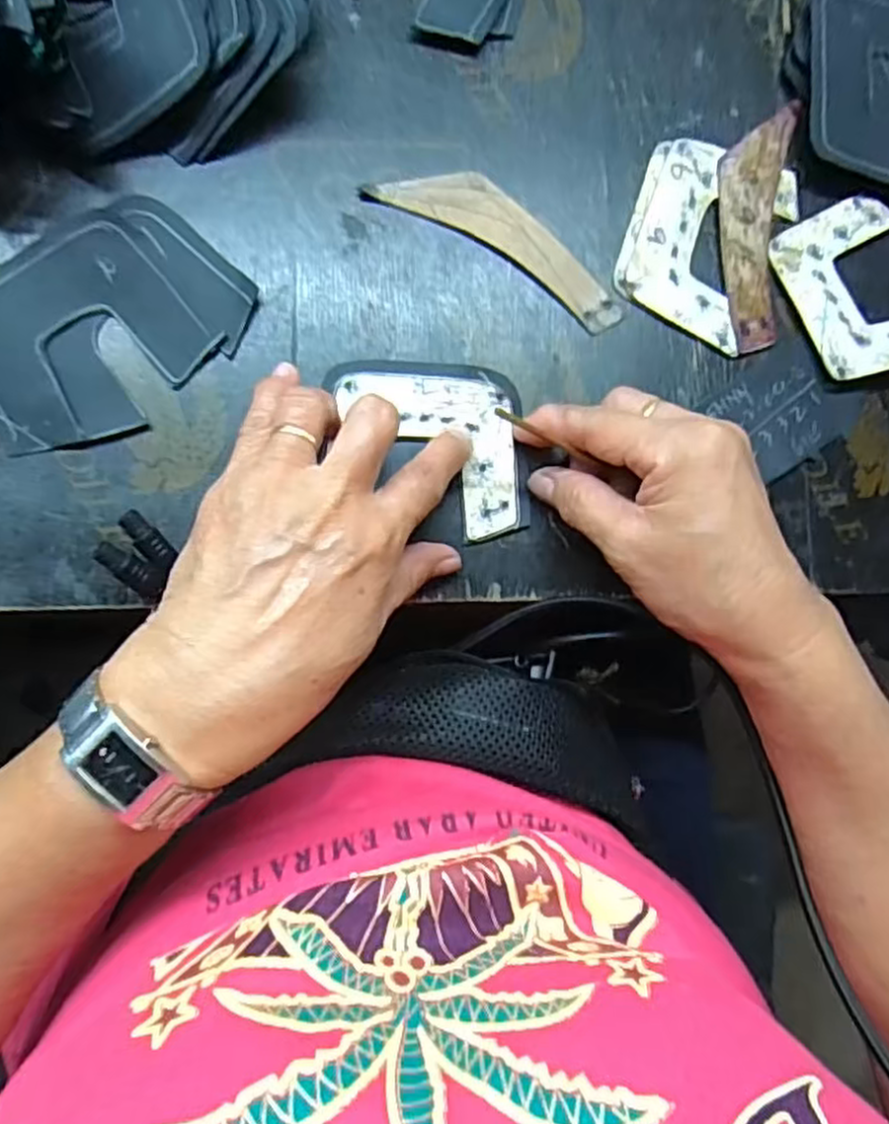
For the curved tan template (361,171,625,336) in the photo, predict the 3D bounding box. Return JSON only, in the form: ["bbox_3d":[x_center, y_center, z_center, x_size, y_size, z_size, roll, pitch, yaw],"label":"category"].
[{"bbox_3d":[0.030,-0.151,0.335,0.125,0.004,0.034,30,83,-5],"label":"curved tan template"}]

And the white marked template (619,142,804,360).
[{"bbox_3d":[0.126,-0.160,0.354,0.075,0.004,0.096,26,83,-6],"label":"white marked template"}]

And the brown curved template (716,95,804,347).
[{"bbox_3d":[0.151,-0.168,0.357,0.036,0.004,0.127,9,85,-8],"label":"brown curved template"}]

